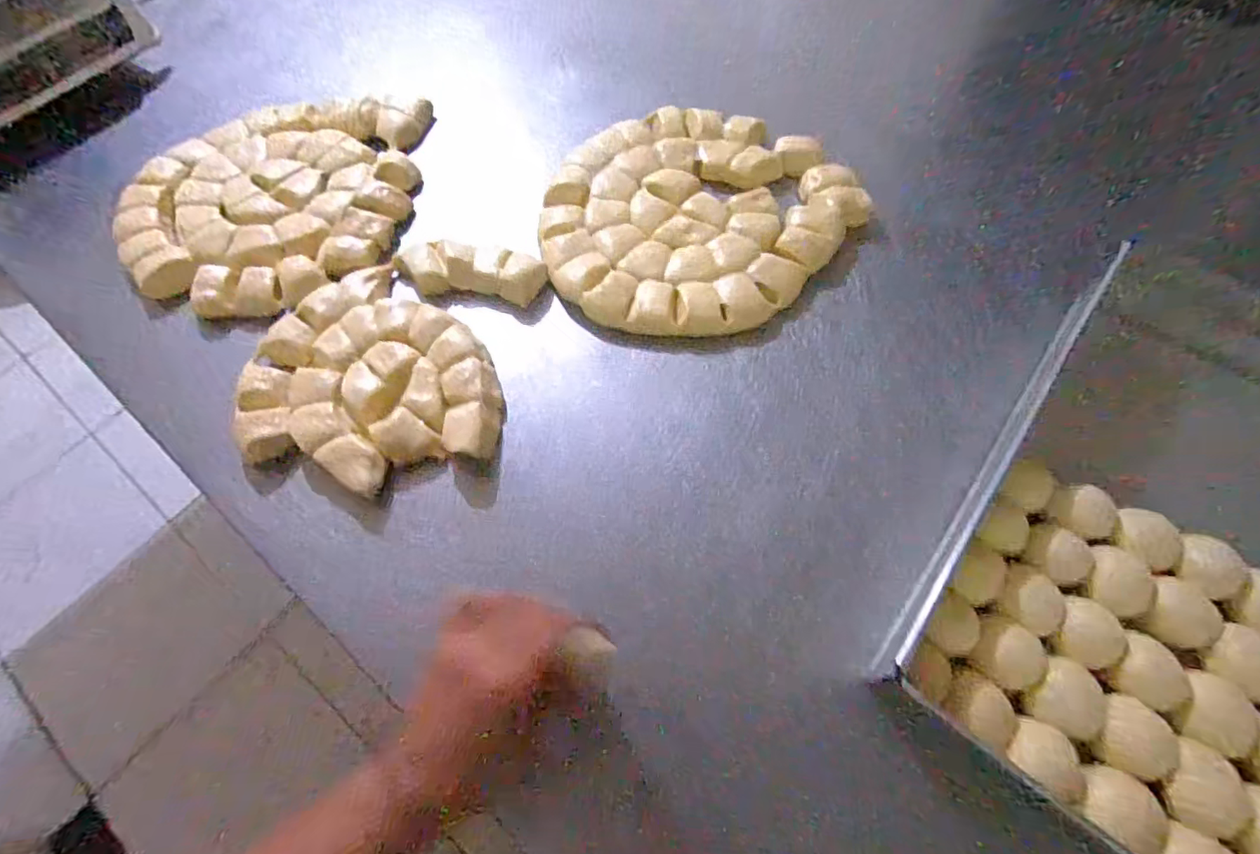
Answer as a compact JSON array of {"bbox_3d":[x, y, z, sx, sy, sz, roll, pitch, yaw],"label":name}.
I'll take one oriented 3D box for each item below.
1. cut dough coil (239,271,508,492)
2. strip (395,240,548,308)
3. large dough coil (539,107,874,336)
[{"bbox_3d":[-0.222,-0.048,0.474,0.197,0.027,0.216,-15,61,-7],"label":"cut dough coil"},{"bbox_3d":[-0.153,-0.148,0.520,0.145,0.027,0.047,8,61,6],"label":"strip"},{"bbox_3d":[0.057,-0.210,0.551,0.270,0.035,0.295,-1,60,1],"label":"large dough coil"}]

